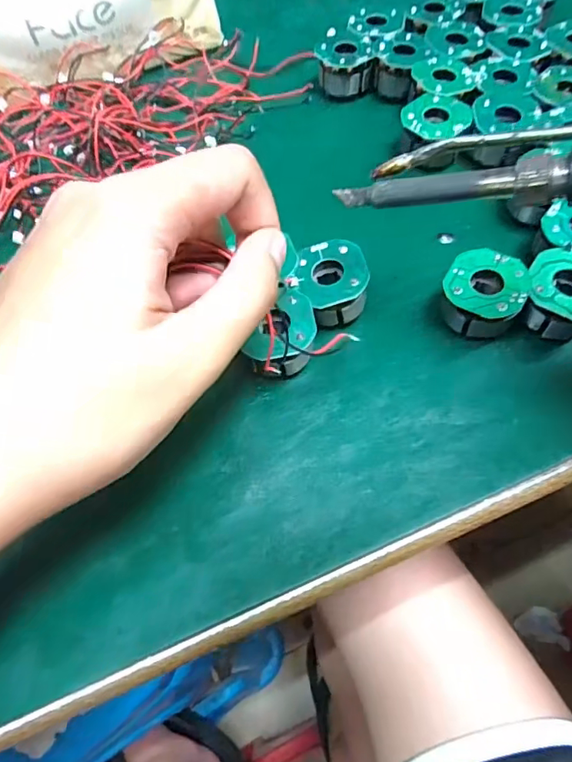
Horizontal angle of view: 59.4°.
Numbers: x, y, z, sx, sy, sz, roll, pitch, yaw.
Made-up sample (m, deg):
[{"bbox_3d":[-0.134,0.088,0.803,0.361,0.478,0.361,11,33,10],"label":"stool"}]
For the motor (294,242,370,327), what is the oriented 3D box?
[{"bbox_3d":[0.019,-0.037,0.205,0.027,0.023,0.030,-6,63,1],"label":"motor"}]

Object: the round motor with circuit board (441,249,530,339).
[{"bbox_3d":[0.076,-0.032,0.199,0.029,0.023,0.032,16,66,12],"label":"round motor with circuit board"}]

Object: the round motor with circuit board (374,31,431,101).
[{"bbox_3d":[0.063,-0.171,0.271,0.025,0.020,0.029,25,68,16],"label":"round motor with circuit board"}]

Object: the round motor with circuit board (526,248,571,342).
[{"bbox_3d":[0.107,-0.032,0.196,0.029,0.022,0.030,-2,63,4],"label":"round motor with circuit board"}]

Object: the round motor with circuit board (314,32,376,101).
[{"bbox_3d":[0.031,-0.171,0.272,0.027,0.024,0.024,-20,64,-6],"label":"round motor with circuit board"}]

